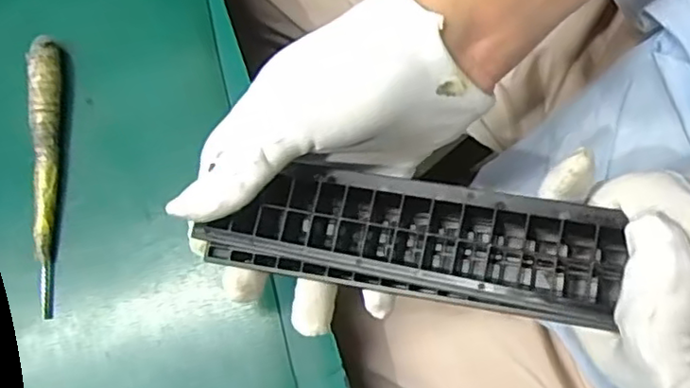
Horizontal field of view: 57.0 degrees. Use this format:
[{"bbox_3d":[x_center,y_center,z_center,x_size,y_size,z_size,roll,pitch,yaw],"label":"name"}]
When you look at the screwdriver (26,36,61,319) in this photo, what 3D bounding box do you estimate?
[{"bbox_3d":[-0.169,-0.012,0.353,0.016,0.016,0.152,-2,79,0],"label":"screwdriver"}]

